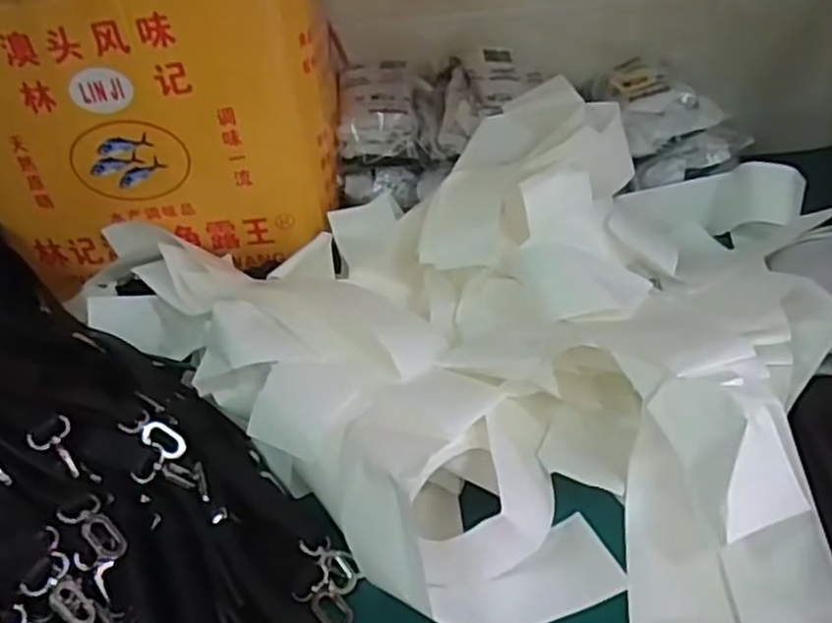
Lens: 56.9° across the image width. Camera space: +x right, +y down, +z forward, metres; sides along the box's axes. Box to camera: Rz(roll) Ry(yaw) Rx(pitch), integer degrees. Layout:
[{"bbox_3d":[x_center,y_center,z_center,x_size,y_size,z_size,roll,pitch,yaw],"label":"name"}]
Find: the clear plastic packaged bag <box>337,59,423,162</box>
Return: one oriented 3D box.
[{"bbox_3d":[-0.036,-0.210,0.799,0.079,0.060,0.123,-6,34,2],"label":"clear plastic packaged bag"}]

